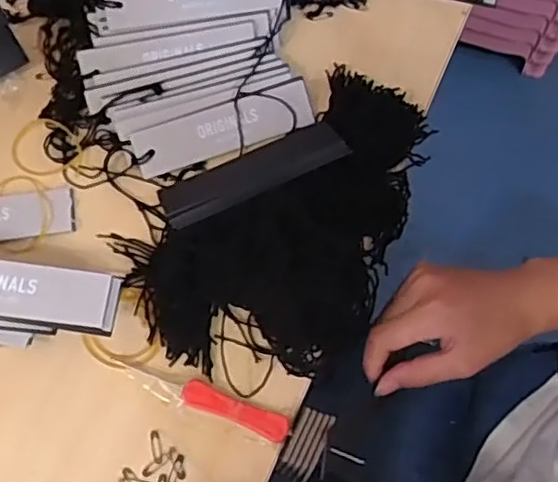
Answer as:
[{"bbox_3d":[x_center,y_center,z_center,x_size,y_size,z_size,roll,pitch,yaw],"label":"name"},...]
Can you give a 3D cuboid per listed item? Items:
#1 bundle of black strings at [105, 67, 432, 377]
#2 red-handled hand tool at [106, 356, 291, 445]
[{"bbox_3d":[0.016,-0.018,0.415,0.144,0.040,0.237,41,71,13],"label":"bundle of black strings"},{"bbox_3d":[-0.046,0.092,0.383,0.109,0.006,0.015,21,68,6],"label":"red-handled hand tool"}]

